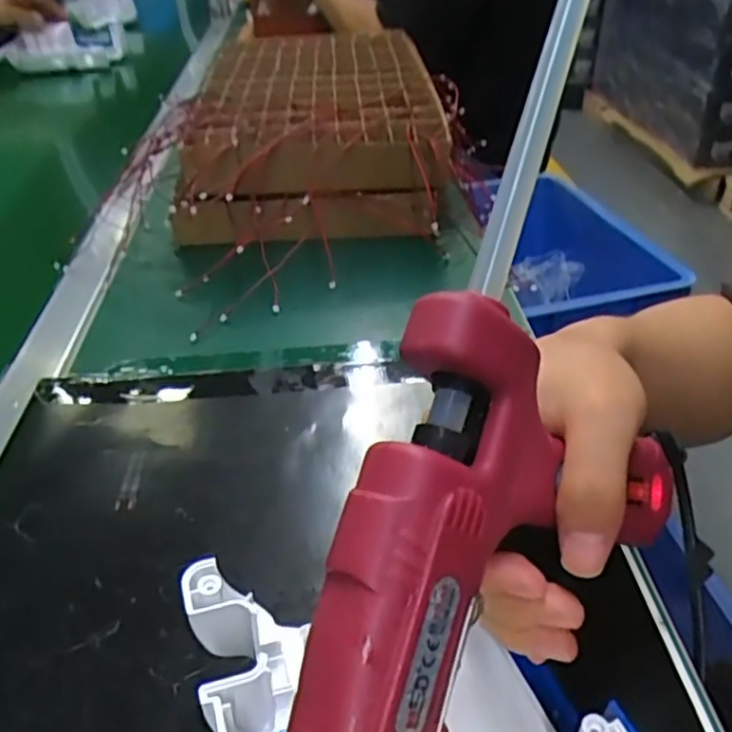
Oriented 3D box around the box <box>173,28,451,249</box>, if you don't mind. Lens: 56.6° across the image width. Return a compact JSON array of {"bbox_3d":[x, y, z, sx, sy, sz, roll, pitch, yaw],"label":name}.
[{"bbox_3d":[-0.052,-0.270,0.773,0.249,0.116,0.450,-2,36,1],"label":"box"}]

